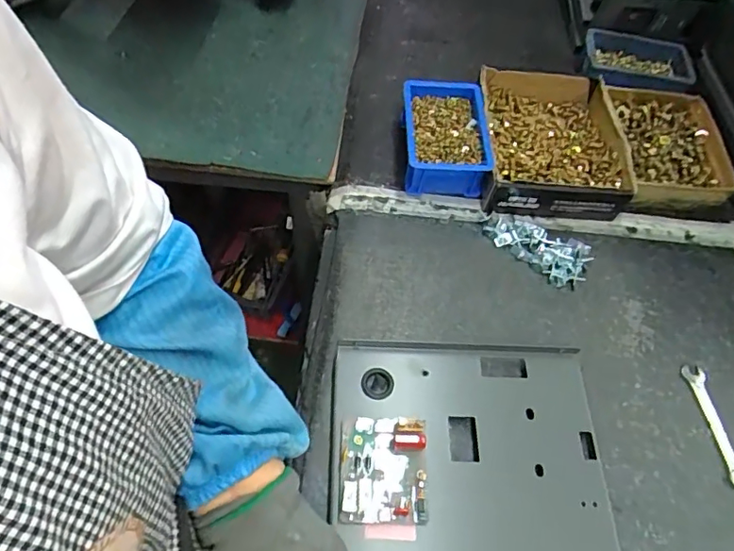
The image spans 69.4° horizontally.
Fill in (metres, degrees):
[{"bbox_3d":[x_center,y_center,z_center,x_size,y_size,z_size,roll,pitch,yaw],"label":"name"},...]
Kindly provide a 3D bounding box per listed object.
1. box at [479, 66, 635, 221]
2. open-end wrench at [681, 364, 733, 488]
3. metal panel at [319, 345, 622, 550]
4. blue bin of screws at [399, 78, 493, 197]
[{"bbox_3d":[0.223,-0.160,0.640,0.176,0.061,0.186,6,57,0],"label":"box"},{"bbox_3d":[0.338,0.144,0.515,0.024,0.005,0.119,-1,58,-5],"label":"open-end wrench"},{"bbox_3d":[0.090,0.246,0.402,0.242,0.035,0.414,3,56,-3],"label":"metal panel"},{"bbox_3d":[0.095,-0.168,0.648,0.104,0.057,0.137,3,57,-2],"label":"blue bin of screws"}]

